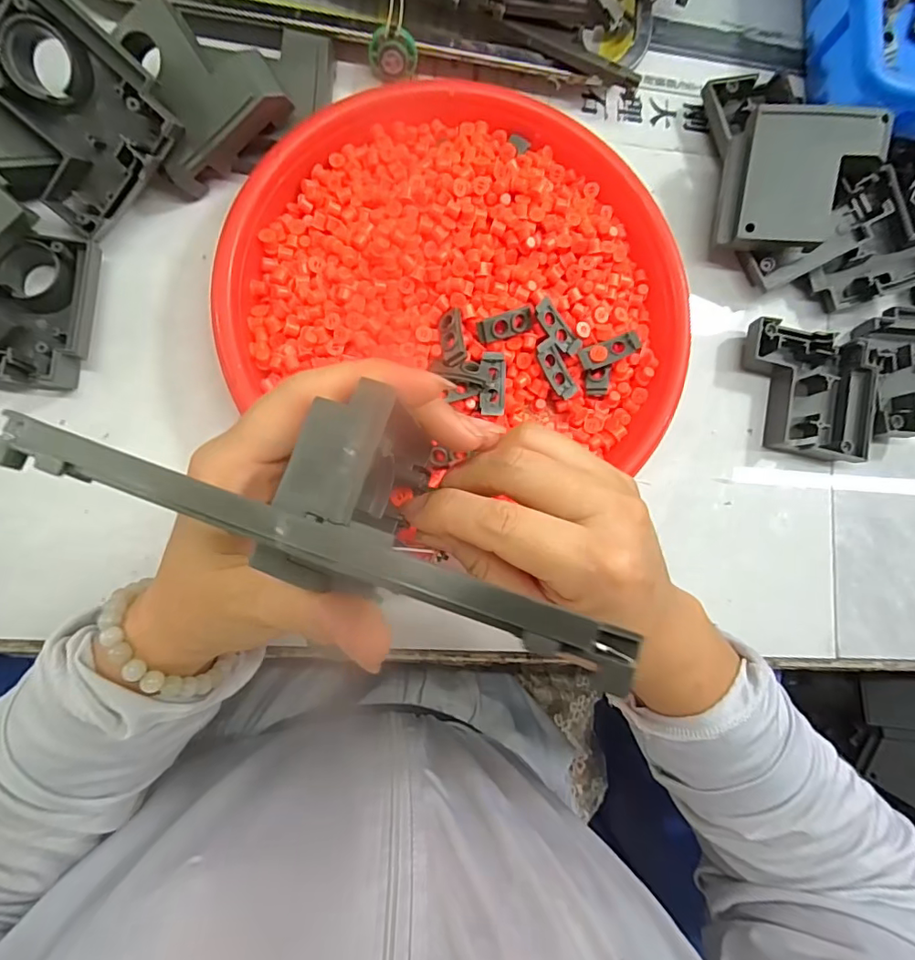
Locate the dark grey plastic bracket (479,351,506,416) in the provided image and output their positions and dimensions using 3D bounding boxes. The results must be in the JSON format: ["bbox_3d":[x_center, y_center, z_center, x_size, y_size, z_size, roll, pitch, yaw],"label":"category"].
[{"bbox_3d":[0.020,-0.053,0.285,0.015,0.004,0.034,2,85,-8],"label":"dark grey plastic bracket"}]

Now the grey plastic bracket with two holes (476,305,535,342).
[{"bbox_3d":[0.028,-0.086,0.287,0.035,0.006,0.012,-22,89,-9],"label":"grey plastic bracket with two holes"}]

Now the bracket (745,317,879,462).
[{"bbox_3d":[0.219,-0.056,0.328,0.078,0.019,0.077,9,84,-7],"label":"bracket"}]

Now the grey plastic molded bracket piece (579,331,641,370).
[{"bbox_3d":[0.086,-0.073,0.295,0.034,0.009,0.012,-21,89,-9],"label":"grey plastic molded bracket piece"}]

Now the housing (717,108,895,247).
[{"bbox_3d":[0.199,-0.175,0.306,0.080,0.020,0.072,5,100,9],"label":"housing"}]

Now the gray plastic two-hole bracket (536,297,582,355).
[{"bbox_3d":[0.056,-0.085,0.291,0.013,0.004,0.034,-46,106,-9],"label":"gray plastic two-hole bracket"}]

